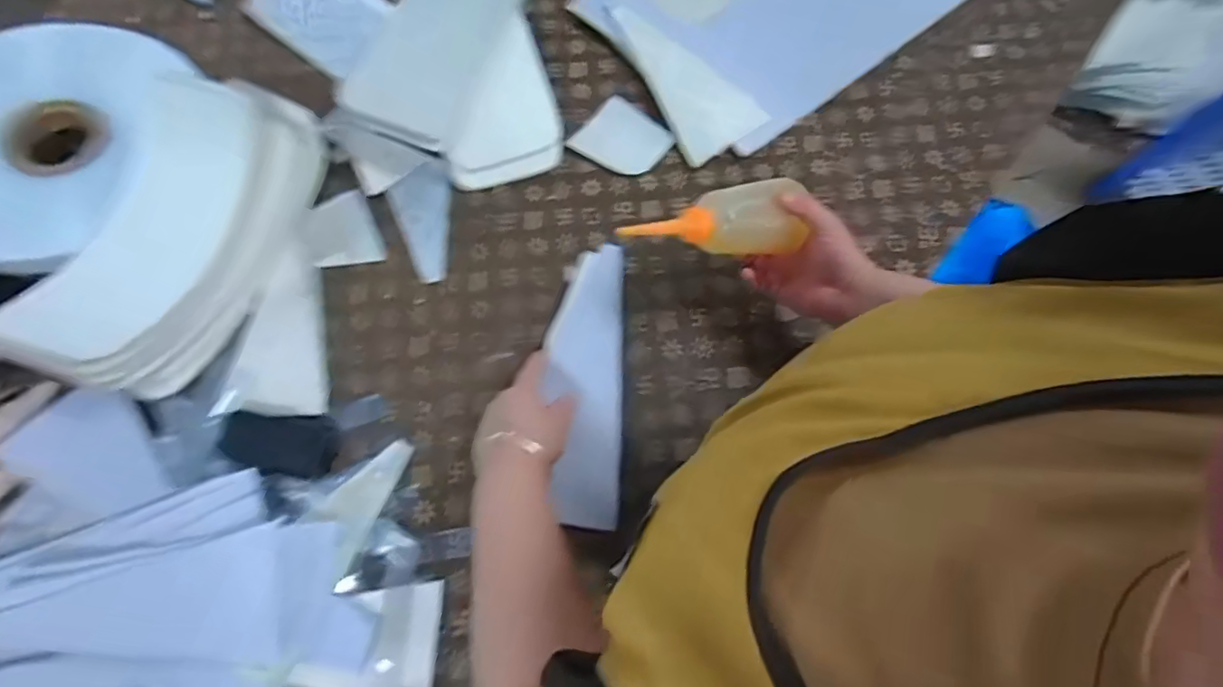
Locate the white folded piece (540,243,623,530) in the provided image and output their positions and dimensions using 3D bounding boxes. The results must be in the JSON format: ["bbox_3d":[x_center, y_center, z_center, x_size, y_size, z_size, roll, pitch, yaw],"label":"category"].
[{"bbox_3d":[-0.026,0.034,0.577,0.073,0.024,0.277,1,69,-1],"label":"white folded piece"}]

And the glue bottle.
[{"bbox_3d":[0.087,-0.106,0.507,0.159,0.030,0.062,-8,74,-13],"label":"glue bottle"}]

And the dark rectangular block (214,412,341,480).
[{"bbox_3d":[-0.327,0.097,0.572,0.105,0.018,0.058,8,73,2],"label":"dark rectangular block"}]

